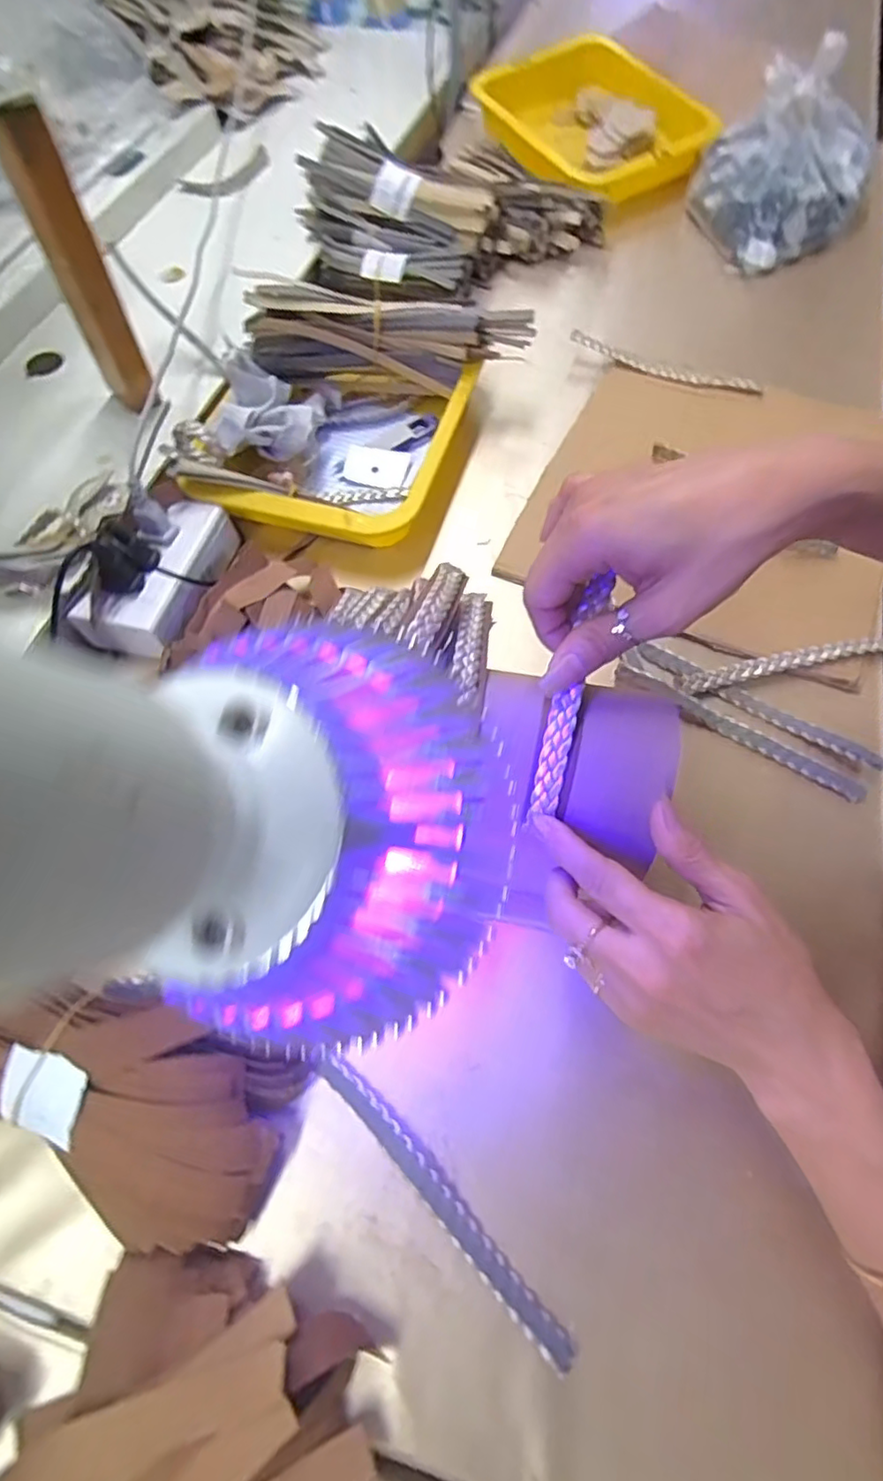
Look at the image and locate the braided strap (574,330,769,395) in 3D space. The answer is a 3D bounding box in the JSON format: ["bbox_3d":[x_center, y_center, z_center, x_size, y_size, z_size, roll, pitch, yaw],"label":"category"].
[{"bbox_3d":[0.198,-0.335,0.547,0.172,0.008,0.014,21,66,11],"label":"braided strap"}]

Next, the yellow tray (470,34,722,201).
[{"bbox_3d":[0.173,-0.702,0.695,0.200,0.057,0.245,-27,66,-11],"label":"yellow tray"}]

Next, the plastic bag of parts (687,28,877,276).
[{"bbox_3d":[0.350,-0.592,0.618,0.160,0.109,0.236,26,67,13],"label":"plastic bag of parts"}]

